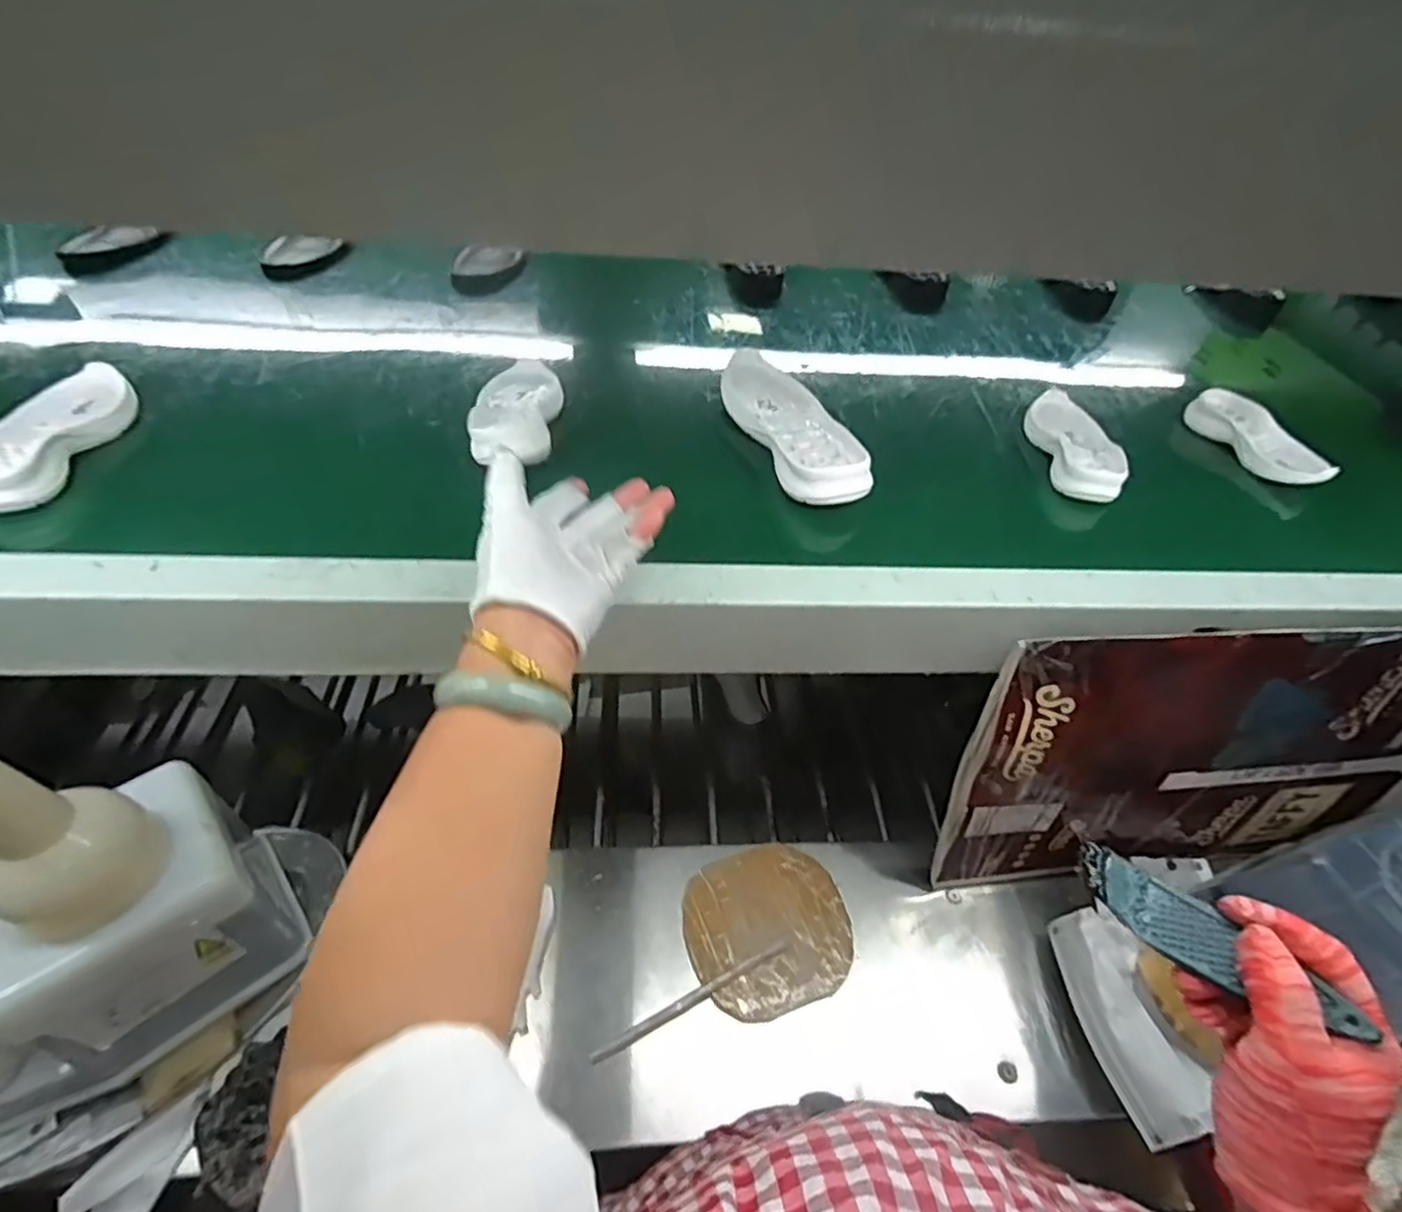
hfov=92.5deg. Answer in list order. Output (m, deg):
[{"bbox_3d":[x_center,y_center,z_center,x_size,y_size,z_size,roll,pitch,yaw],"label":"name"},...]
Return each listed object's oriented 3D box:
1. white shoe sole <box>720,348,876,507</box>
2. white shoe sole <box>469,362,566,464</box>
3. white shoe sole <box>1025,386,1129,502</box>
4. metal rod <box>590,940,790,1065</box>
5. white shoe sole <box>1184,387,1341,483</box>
[{"bbox_3d":[0.082,-0.166,0.610,0.080,0.033,0.221,-13,50,-17],"label":"white shoe sole"},{"bbox_3d":[-0.162,-0.171,0.588,0.069,0.037,0.172,0,34,-6],"label":"white shoe sole"},{"bbox_3d":[0.347,-0.151,0.629,0.067,0.033,0.144,11,47,4],"label":"white shoe sole"},{"bbox_3d":[-0.004,0.344,0.591,0.193,0.008,0.011,-20,52,-23],"label":"metal rod"},{"bbox_3d":[0.546,-0.165,0.653,0.048,0.036,0.139,-15,51,-19],"label":"white shoe sole"}]

